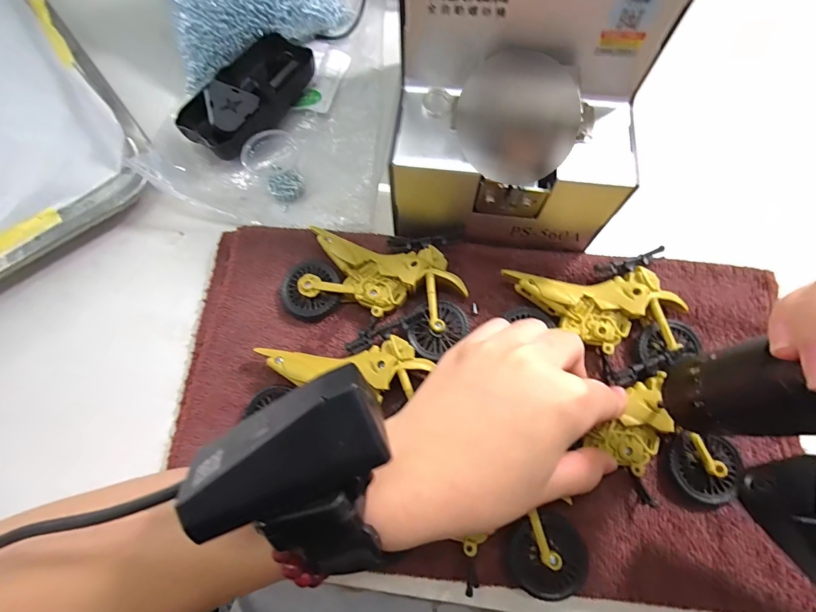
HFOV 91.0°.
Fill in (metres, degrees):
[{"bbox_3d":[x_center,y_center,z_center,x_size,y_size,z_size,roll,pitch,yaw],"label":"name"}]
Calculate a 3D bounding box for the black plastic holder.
[{"bbox_3d":[-0.120,-0.159,0.304,0.053,0.025,0.107,31,74,12],"label":"black plastic holder"}]

